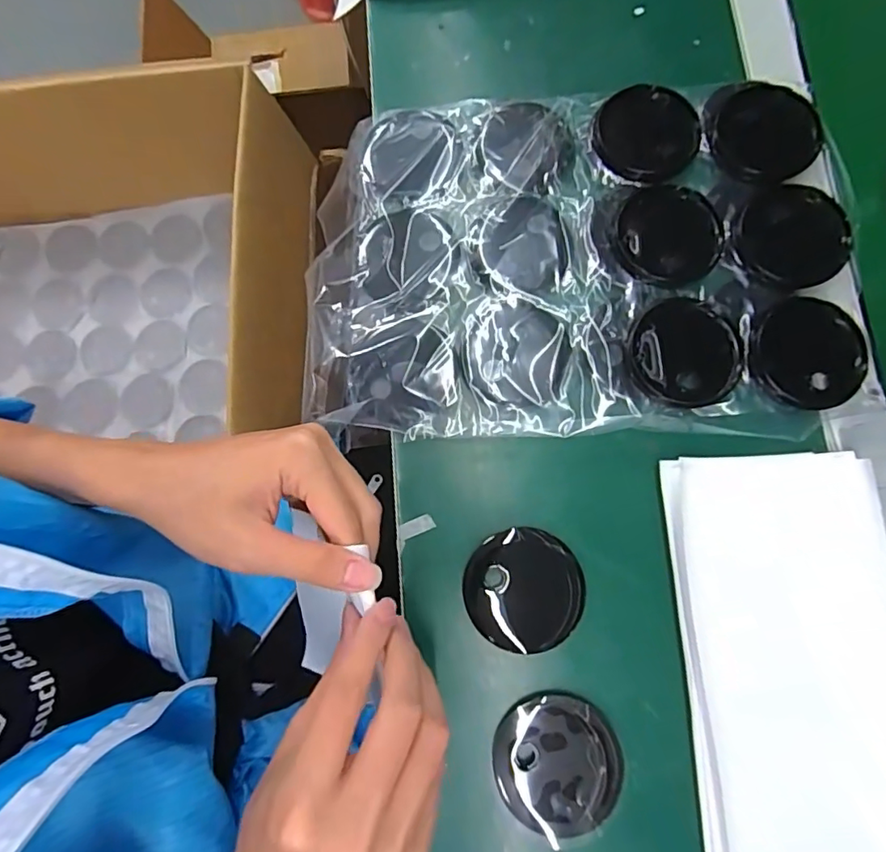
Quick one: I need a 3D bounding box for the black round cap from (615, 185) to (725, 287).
[{"bbox_3d":[0.164,-0.137,0.385,0.073,0.006,0.071,-1,79,3],"label":"black round cap"}]

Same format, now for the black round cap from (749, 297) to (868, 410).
[{"bbox_3d":[0.247,-0.051,0.362,0.068,0.012,0.073,3,80,4],"label":"black round cap"}]

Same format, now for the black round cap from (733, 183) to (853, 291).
[{"bbox_3d":[0.245,-0.133,0.375,0.069,0.009,0.075,-1,79,3],"label":"black round cap"}]

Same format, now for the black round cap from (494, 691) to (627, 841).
[{"bbox_3d":[0.071,0.208,0.331,0.075,0.011,0.077,-1,79,3],"label":"black round cap"}]

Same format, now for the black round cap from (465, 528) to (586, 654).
[{"bbox_3d":[0.053,0.108,0.353,0.076,0.009,0.075,-1,79,3],"label":"black round cap"}]

